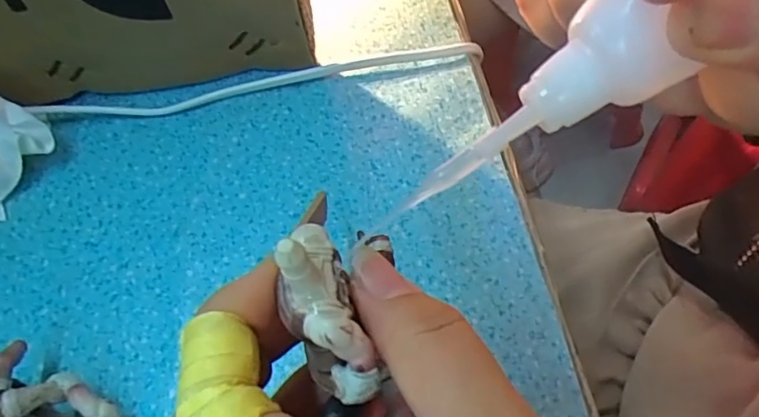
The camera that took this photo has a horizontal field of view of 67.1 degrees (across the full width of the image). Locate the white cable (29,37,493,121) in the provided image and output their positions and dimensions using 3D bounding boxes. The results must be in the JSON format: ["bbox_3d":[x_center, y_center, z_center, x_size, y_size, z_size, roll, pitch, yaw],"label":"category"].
[{"bbox_3d":[-0.056,-0.058,0.268,0.211,0.008,0.013,-9,58,-1],"label":"white cable"}]

